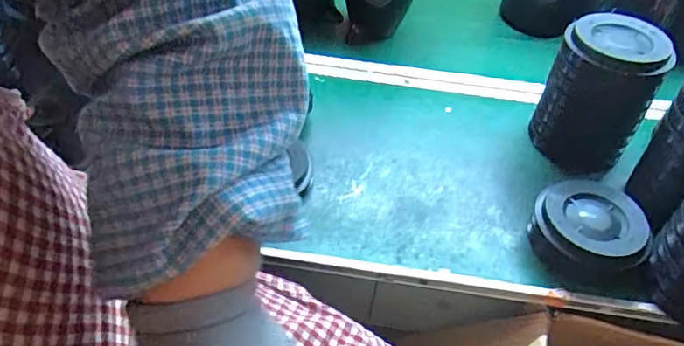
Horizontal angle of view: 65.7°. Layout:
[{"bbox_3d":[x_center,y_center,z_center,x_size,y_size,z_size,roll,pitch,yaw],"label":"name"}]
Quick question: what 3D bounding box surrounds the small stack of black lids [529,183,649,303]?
[{"bbox_3d":[0.272,0.069,0.588,0.114,0.055,0.129,12,45,6],"label":"small stack of black lids"}]

